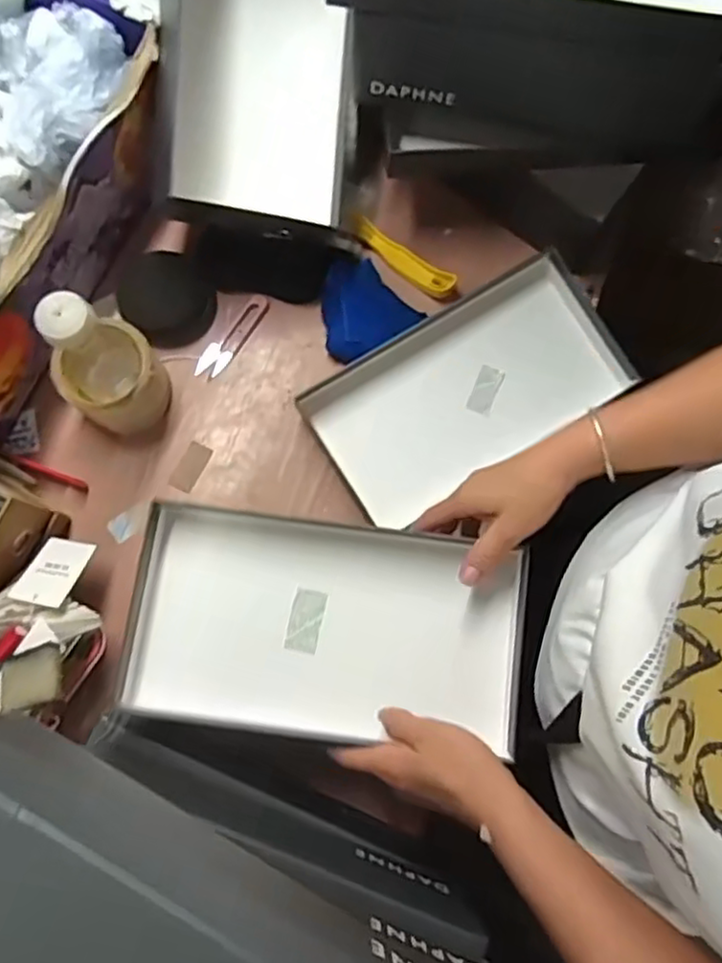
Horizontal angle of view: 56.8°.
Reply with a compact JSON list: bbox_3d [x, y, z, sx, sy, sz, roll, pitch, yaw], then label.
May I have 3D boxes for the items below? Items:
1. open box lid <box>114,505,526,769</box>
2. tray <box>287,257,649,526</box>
[{"bbox_3d":[-0.027,0.114,0.533,0.301,0.031,0.164,7,78,0],"label":"open box lid"},{"bbox_3d":[0.105,-0.087,0.663,0.292,0.041,0.159,-31,81,-8],"label":"tray"}]

